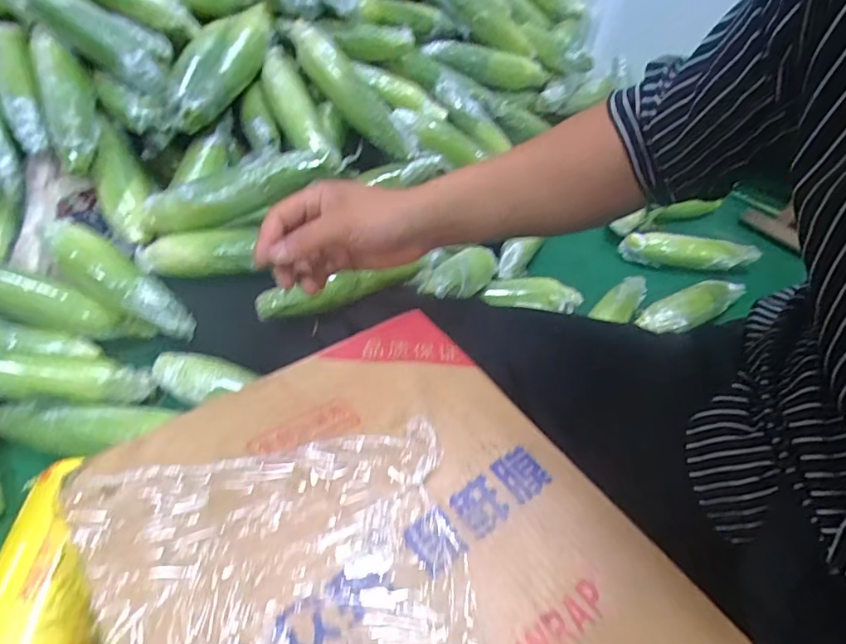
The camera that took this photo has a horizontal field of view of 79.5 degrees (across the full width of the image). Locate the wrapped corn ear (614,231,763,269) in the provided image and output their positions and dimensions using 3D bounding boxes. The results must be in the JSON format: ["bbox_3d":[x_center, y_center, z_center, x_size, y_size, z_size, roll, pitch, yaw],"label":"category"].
[{"bbox_3d":[0.448,-0.120,0.859,0.229,0.042,0.045,7,45,-1],"label":"wrapped corn ear"}]

